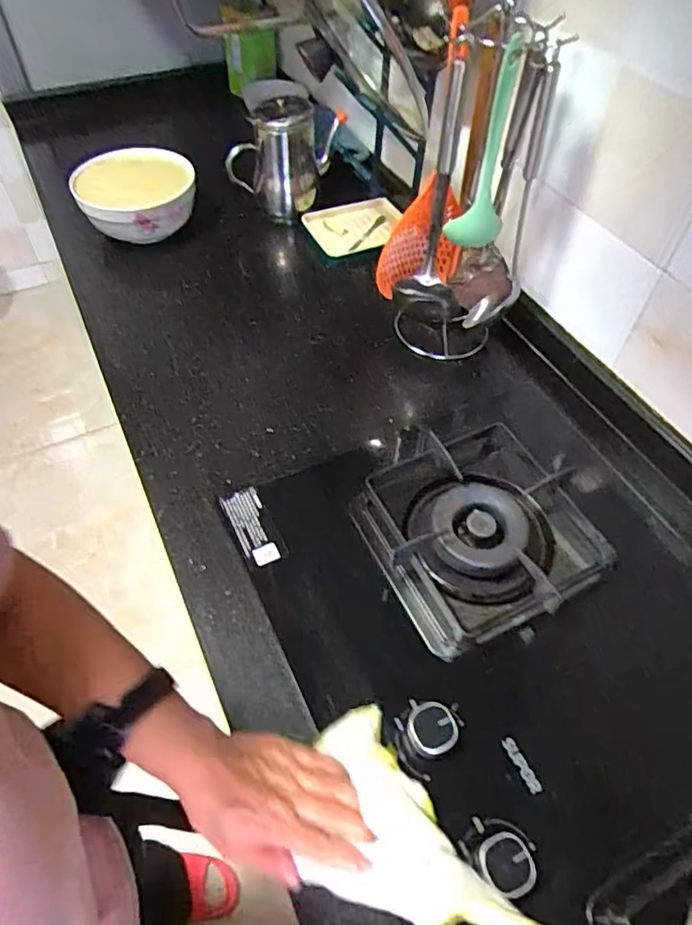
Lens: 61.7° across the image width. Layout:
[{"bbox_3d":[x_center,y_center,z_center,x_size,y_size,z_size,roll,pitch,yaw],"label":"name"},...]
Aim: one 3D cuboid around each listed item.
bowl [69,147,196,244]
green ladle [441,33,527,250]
[{"bbox_3d":[-0.335,-0.428,0.936,0.183,0.083,0.182,1,53,-1],"label":"bowl"},{"bbox_3d":[0.158,-0.350,0.650,0.067,0.211,0.055,13,54,8],"label":"green ladle"}]

